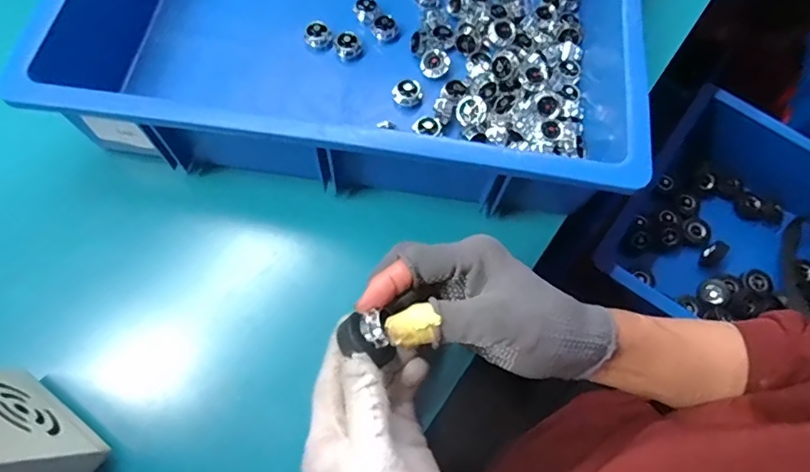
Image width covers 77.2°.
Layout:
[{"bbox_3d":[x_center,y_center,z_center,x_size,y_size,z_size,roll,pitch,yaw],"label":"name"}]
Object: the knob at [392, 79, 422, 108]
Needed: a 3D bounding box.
[{"bbox_3d":[0.002,-0.128,0.453,0.027,0.015,0.021,3,68,-2],"label":"knob"}]

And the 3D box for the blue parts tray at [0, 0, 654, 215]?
[{"bbox_3d":[-0.047,-0.184,0.443,0.462,0.106,0.304,9,68,0],"label":"blue parts tray"}]

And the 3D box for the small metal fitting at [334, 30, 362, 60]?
[{"bbox_3d":[-0.052,-0.176,0.471,0.024,0.021,0.018,-7,69,-6],"label":"small metal fitting"}]

